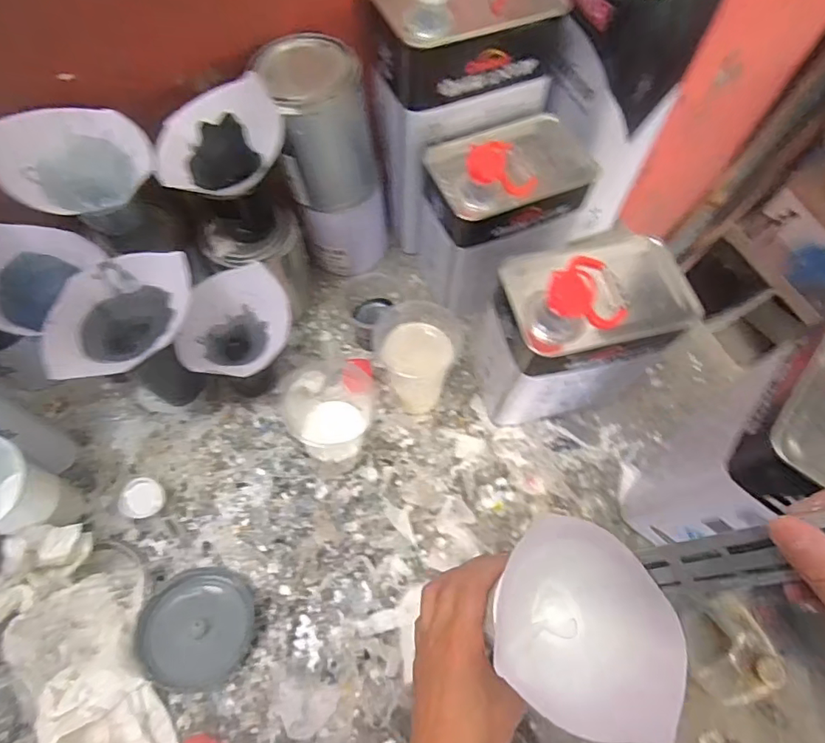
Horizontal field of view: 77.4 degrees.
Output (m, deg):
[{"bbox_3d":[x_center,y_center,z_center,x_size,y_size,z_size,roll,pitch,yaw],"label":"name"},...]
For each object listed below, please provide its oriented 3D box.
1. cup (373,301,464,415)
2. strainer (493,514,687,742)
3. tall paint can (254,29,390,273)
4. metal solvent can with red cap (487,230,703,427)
[{"bbox_3d":[0.003,-0.011,0.566,0.086,0.129,0.076,12,65,4],"label":"cup"},{"bbox_3d":[0.109,0.174,0.349,0.124,0.084,0.103,40,70,16],"label":"strainer"},{"bbox_3d":[-0.090,-0.224,0.591,0.111,0.255,0.095,-6,65,-4],"label":"tall paint can"},{"bbox_3d":[0.173,-0.034,0.536,0.180,0.213,0.101,-13,66,-7],"label":"metal solvent can with red cap"}]

